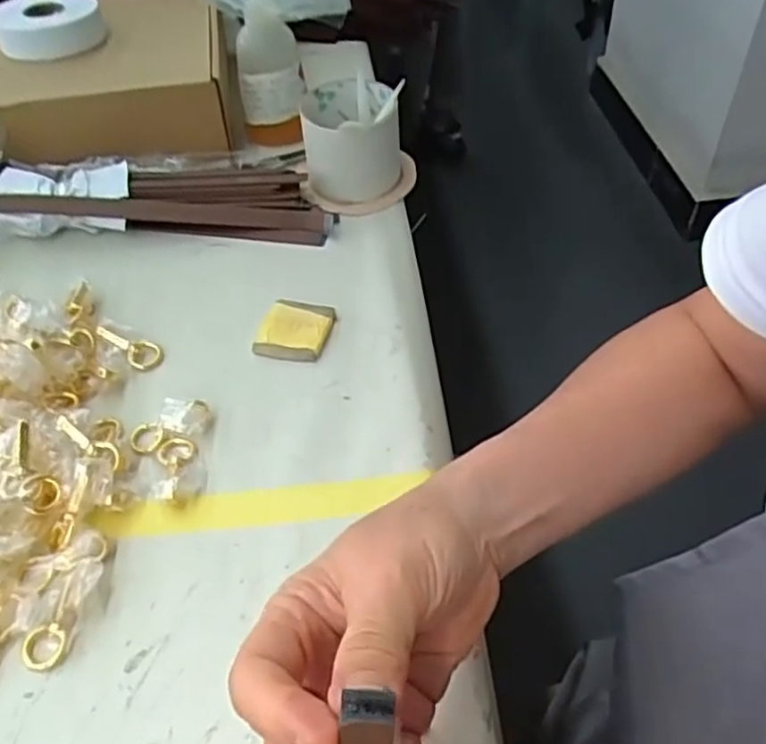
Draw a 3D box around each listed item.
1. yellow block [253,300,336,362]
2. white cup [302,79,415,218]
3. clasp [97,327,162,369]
[{"bbox_3d":[-0.061,-0.031,0.494,0.047,0.012,0.053,5,47,10],"label":"yellow block"},{"bbox_3d":[-0.025,-0.190,0.601,0.098,0.076,0.086,3,47,8],"label":"white cup"},{"bbox_3d":[-0.173,-0.018,0.485,0.047,0.006,0.022,30,51,-3],"label":"clasp"}]

